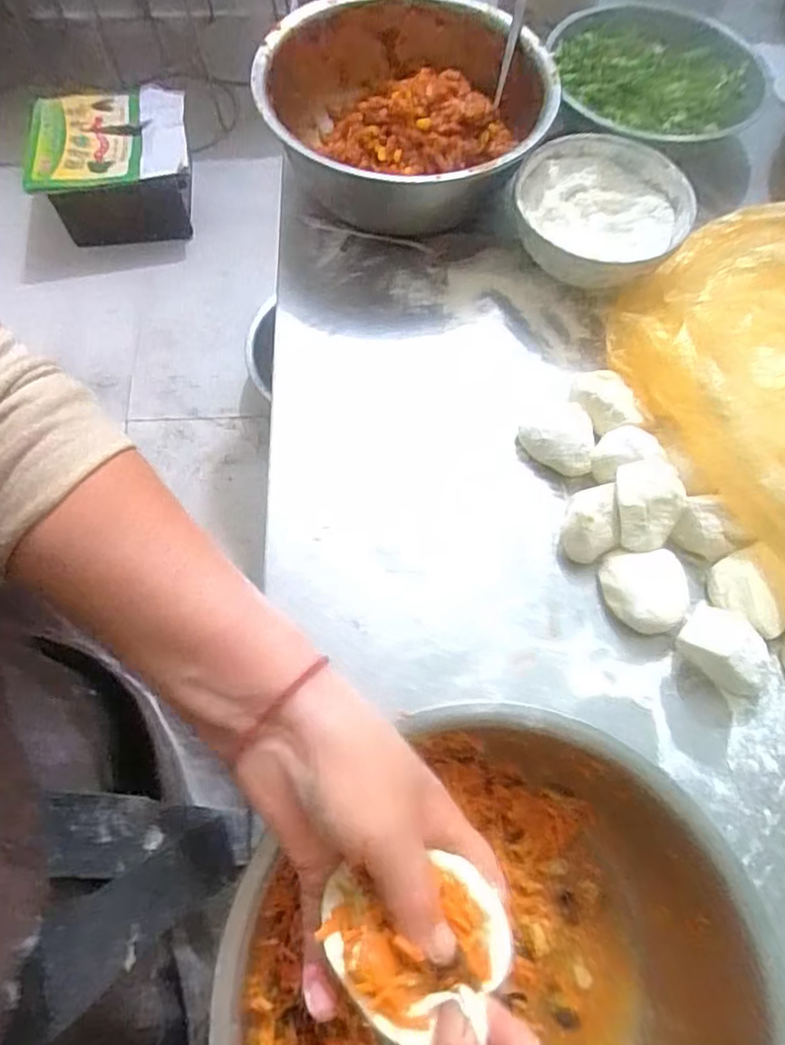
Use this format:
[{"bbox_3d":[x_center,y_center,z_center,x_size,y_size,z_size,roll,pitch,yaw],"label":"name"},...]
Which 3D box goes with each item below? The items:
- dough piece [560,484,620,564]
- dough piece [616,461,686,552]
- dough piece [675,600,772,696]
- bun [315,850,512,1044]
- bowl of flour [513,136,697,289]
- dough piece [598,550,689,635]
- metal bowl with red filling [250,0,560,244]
[{"bbox_3d":[0.136,-0.001,0.448,0.036,0.037,0.052,3,67,1],"label":"dough piece"},{"bbox_3d":[0.175,-0.012,0.437,0.046,0.027,0.056,1,67,1],"label":"dough piece"},{"bbox_3d":[0.211,0.080,0.409,0.053,0.035,0.045,33,71,13],"label":"dough piece"},{"bbox_3d":[0.011,0.166,0.253,0.070,0.022,0.057,-9,68,-4],"label":"bun"},{"bbox_3d":[0.172,-0.260,0.543,0.136,0.056,0.145,0,67,0],"label":"bowl of flour"},{"bbox_3d":[0.169,0.047,0.430,0.056,0.024,0.053,-2,67,-1],"label":"dough piece"},{"bbox_3d":[0.010,-0.354,0.568,0.231,0.089,0.229,0,67,0],"label":"metal bowl with red filling"}]

